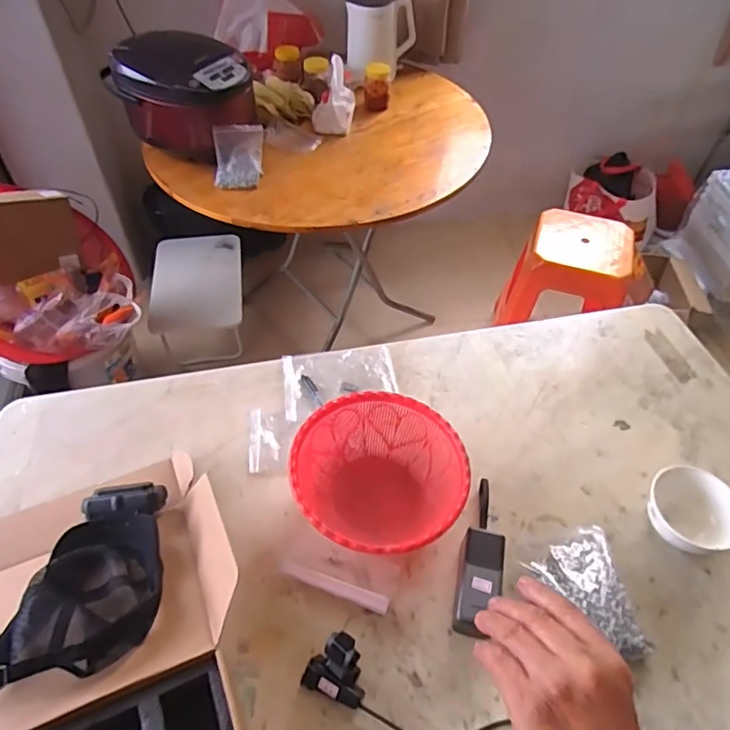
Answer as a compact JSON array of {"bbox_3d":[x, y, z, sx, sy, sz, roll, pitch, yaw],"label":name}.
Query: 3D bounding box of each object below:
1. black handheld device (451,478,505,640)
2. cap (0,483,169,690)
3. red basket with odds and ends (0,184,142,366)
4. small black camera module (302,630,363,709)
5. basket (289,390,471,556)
[{"bbox_3d":[0.166,0.265,0.782,0.058,0.053,0.236,14,52,9],"label":"black handheld device"},{"bbox_3d":[-0.336,0.278,0.710,0.166,0.111,0.280,6,51,3],"label":"cap"},{"bbox_3d":[-0.855,-0.242,1.430,0.426,0.301,0.424,-22,55,-19],"label":"red basket with odds and ends"},{"bbox_3d":[-0.032,0.373,0.677,0.074,0.088,0.061,18,53,12],"label":"small black camera module"},{"bbox_3d":[0.021,0.171,0.833,0.253,0.095,0.253,-15,53,-14],"label":"basket"}]

